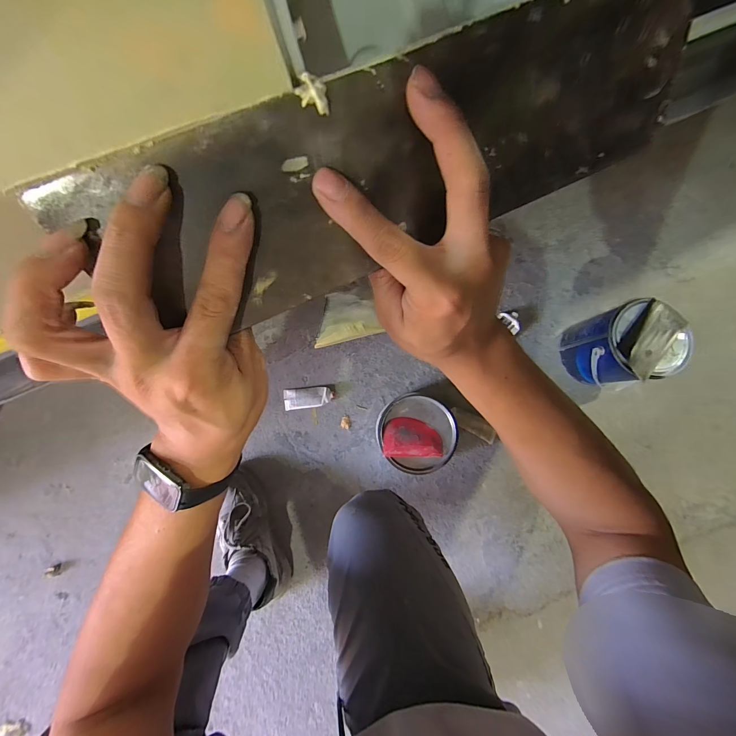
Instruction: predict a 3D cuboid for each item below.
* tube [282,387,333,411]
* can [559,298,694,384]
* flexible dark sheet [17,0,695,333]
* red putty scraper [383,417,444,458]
[{"bbox_3d":[-0.130,0.065,0.703,0.107,0.024,0.045,-6,82,-4],"label":"tube"},{"bbox_3d":[0.505,-0.044,0.659,0.132,0.173,0.140,0,81,-3],"label":"can"},{"bbox_3d":[0.027,-0.105,0.166,0.312,0.087,0.006,-25,41,-5],"label":"flexible dark sheet"},{"bbox_3d":[0.085,0.132,0.610,0.111,0.007,0.072,2,77,-6],"label":"red putty scraper"}]

